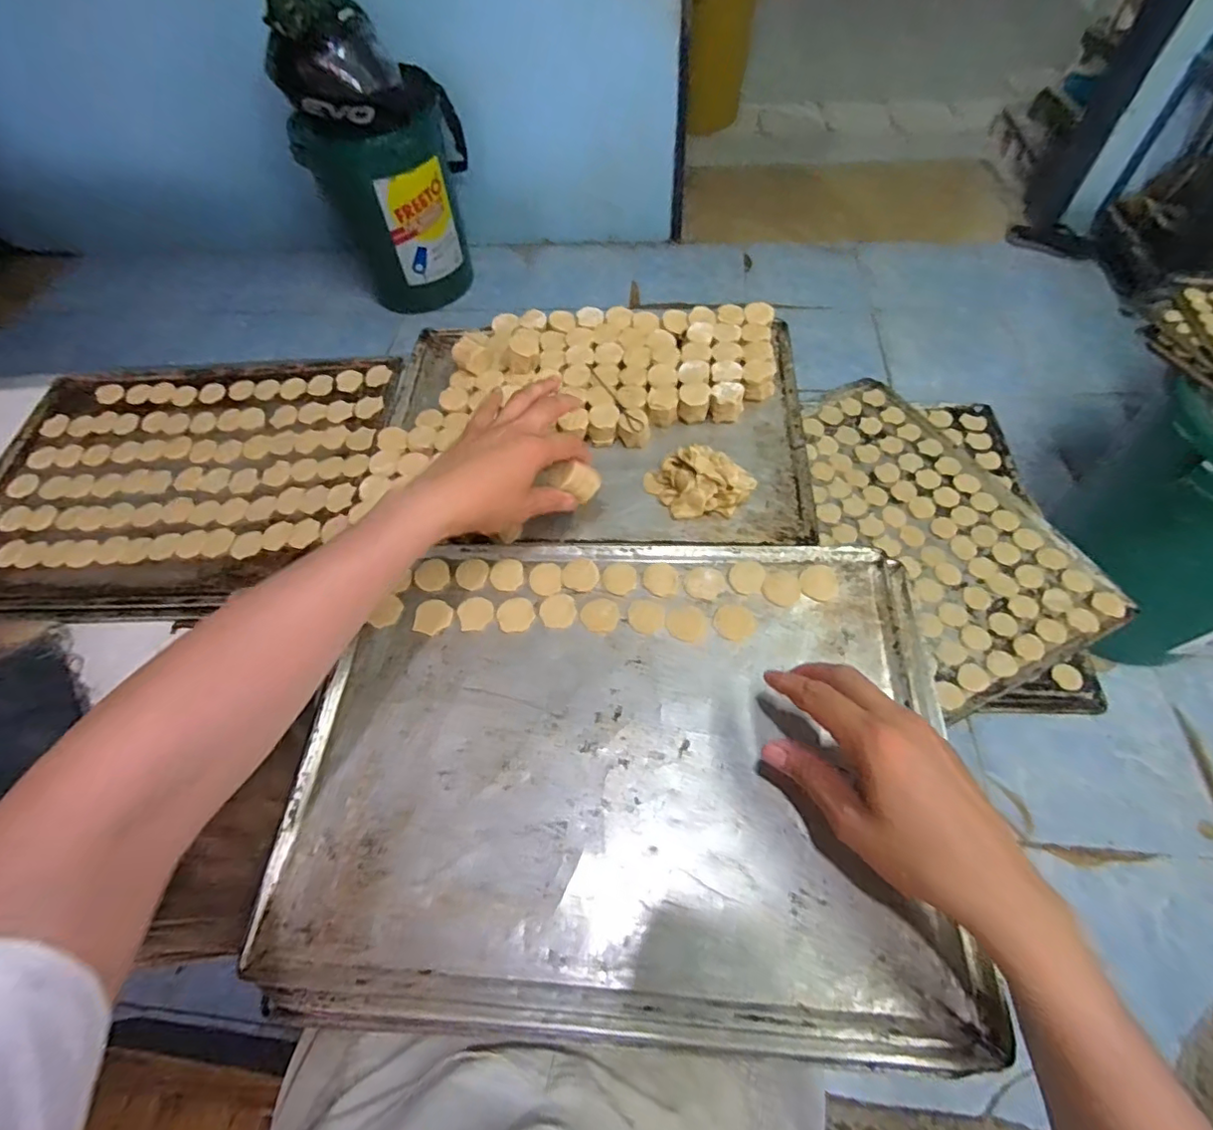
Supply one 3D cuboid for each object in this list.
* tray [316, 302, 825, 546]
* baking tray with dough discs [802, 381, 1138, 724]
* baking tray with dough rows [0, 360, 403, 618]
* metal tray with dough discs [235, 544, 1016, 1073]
[{"bbox_3d":[-0.023,-0.158,0.611,0.454,0.050,0.315,0,60,5],"label":"tray"},{"bbox_3d":[0.411,-0.064,0.743,0.254,0.017,0.457,-21,60,-8],"label":"baking tray with dough discs"},{"bbox_3d":[-0.476,-0.097,0.629,0.440,0.020,0.326,-2,59,3],"label":"baking tray with dough rows"},{"bbox_3d":[0.005,0.136,0.422,0.453,0.018,0.343,2,59,5],"label":"metal tray with dough discs"}]

